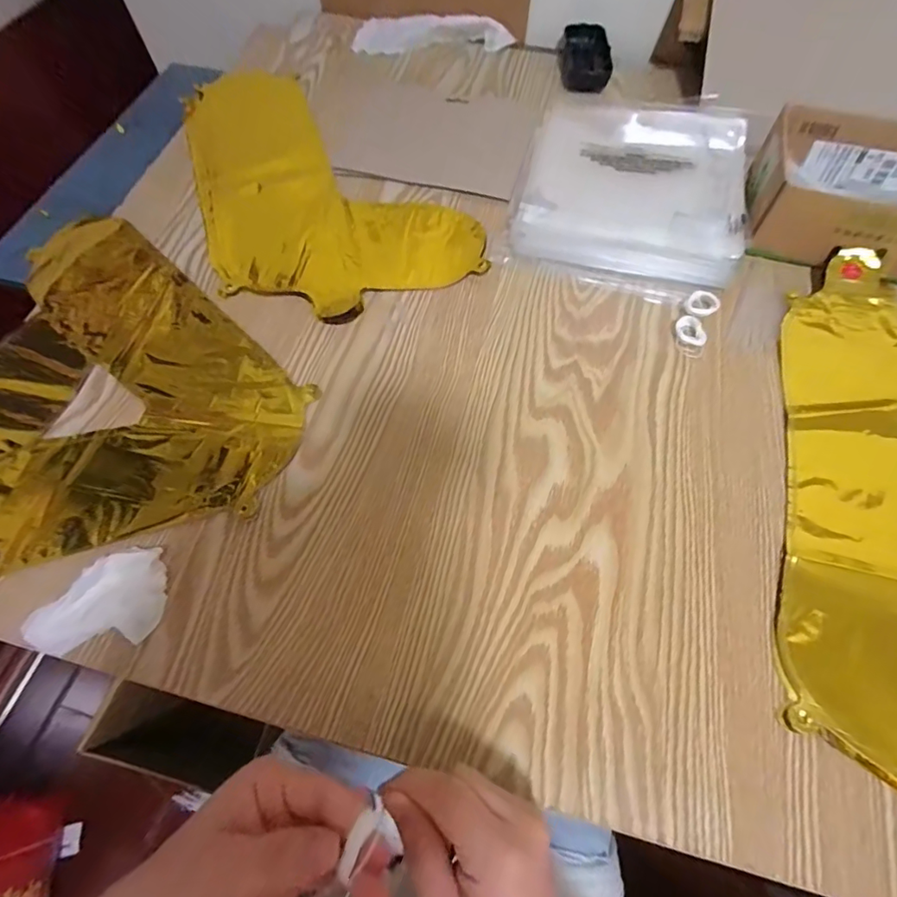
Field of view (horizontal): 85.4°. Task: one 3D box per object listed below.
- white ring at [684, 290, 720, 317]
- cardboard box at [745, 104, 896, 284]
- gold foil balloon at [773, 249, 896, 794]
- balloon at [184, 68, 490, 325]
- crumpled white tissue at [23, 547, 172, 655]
[{"bbox_3d":[0.224,-0.128,0.430,0.025,0.011,0.023,0,63,1],"label":"white ring"},{"bbox_3d":[0.387,-0.231,0.445,0.190,0.063,0.145,17,64,10],"label":"cardboard box"},{"bbox_3d":[0.333,0.037,0.341,0.175,0.012,0.418,16,64,9],"label":"gold foil balloon"},{"bbox_3d":[-0.149,-0.298,0.526,0.238,0.009,0.420,-22,65,-10],"label":"balloon"},{"bbox_3d":[-0.225,0.098,0.312,0.078,0.015,0.054,-11,63,-5],"label":"crumpled white tissue"}]

